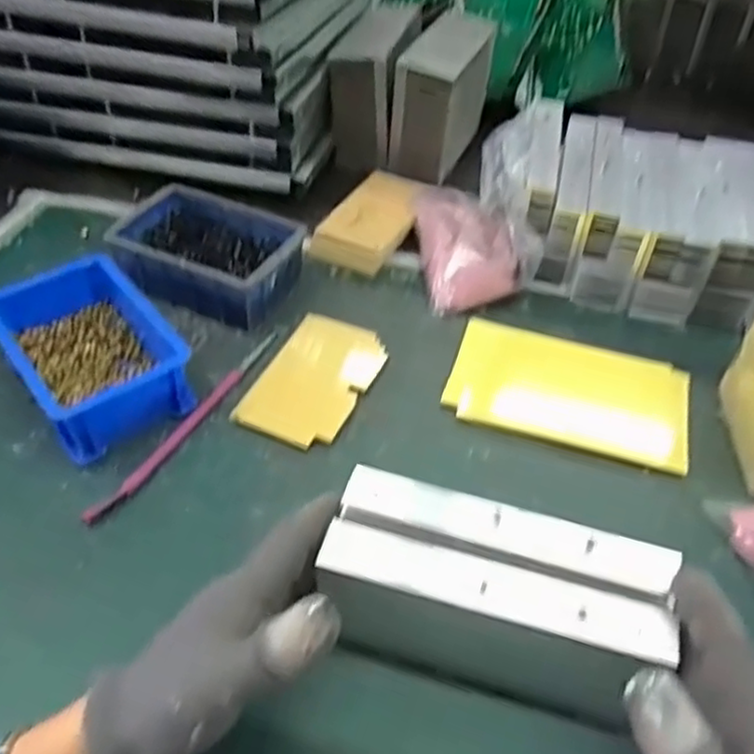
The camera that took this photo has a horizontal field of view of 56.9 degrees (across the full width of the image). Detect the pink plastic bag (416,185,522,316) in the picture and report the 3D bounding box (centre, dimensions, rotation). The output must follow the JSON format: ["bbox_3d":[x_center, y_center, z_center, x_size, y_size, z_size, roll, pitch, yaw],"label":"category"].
[{"bbox_3d":[0.078,-0.120,0.617,0.083,0.042,0.139,-5,47,-8],"label":"pink plastic bag"}]

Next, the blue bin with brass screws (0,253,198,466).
[{"bbox_3d":[-0.204,-0.017,0.497,0.093,0.058,0.141,-30,54,-27],"label":"blue bin with brass screws"}]

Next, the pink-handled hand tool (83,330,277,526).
[{"bbox_3d":[-0.128,0.028,0.488,0.014,0.009,0.197,22,49,17],"label":"pink-handled hand tool"}]

